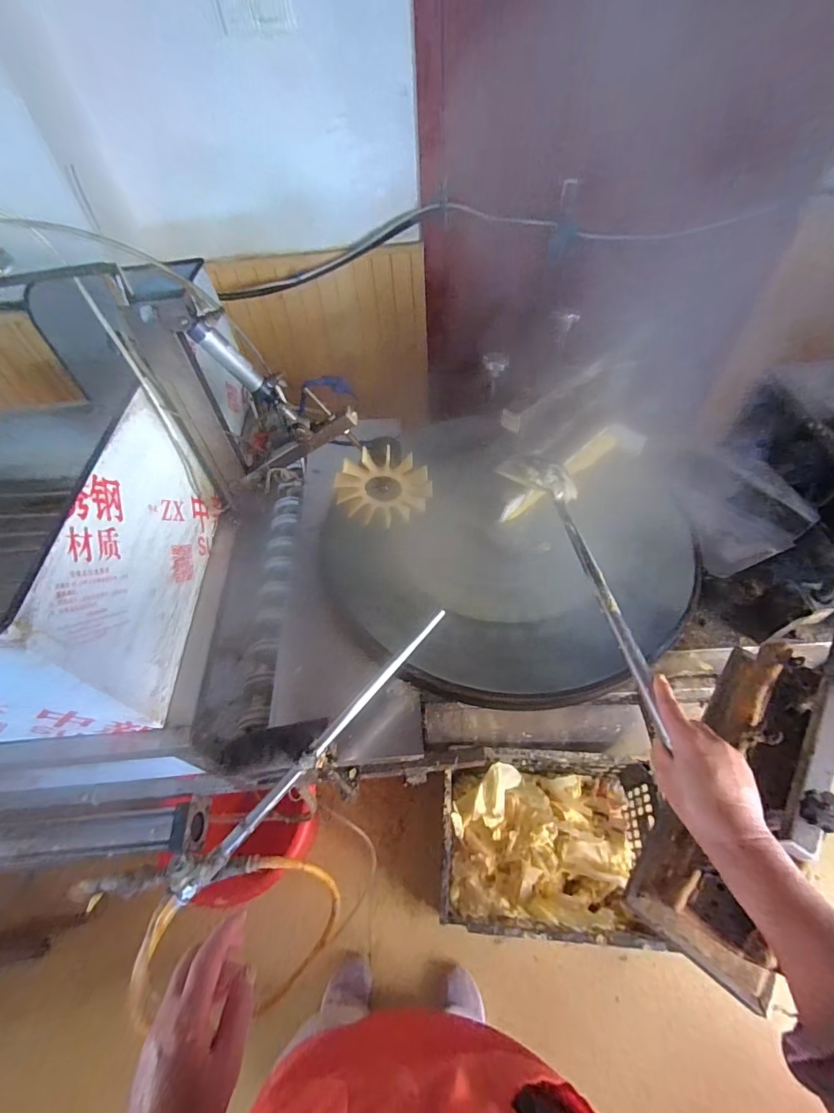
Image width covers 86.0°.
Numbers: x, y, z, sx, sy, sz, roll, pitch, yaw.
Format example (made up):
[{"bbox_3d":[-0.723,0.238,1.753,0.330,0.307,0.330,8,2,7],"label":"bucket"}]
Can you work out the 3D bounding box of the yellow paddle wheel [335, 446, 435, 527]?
[{"bbox_3d":[-0.054,-0.111,0.743,0.148,0.143,0.032,-10,53,-4],"label":"yellow paddle wheel"}]

